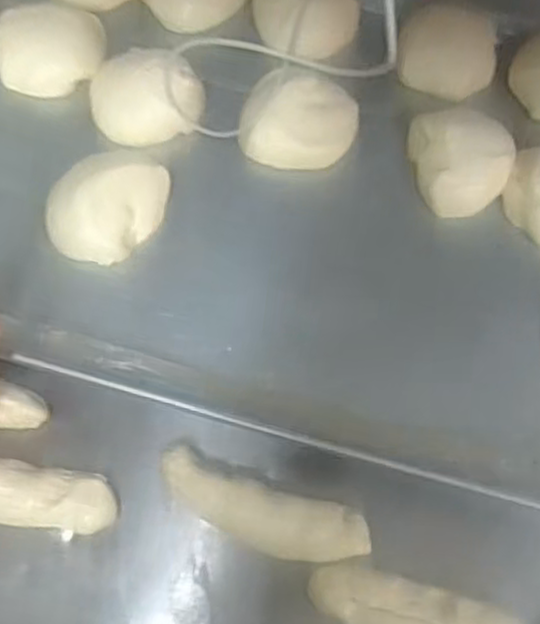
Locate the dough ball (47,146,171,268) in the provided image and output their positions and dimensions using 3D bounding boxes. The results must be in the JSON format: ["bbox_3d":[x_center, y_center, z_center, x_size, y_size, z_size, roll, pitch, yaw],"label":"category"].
[{"bbox_3d":[-0.114,-0.076,0.537,0.065,0.038,0.088,40,73,11],"label":"dough ball"}]

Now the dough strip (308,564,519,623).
[{"bbox_3d":[0.088,0.184,0.459,0.128,0.021,0.037,18,71,4],"label":"dough strip"}]

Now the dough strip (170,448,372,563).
[{"bbox_3d":[-0.005,0.127,0.481,0.133,0.023,0.042,19,71,4],"label":"dough strip"}]

